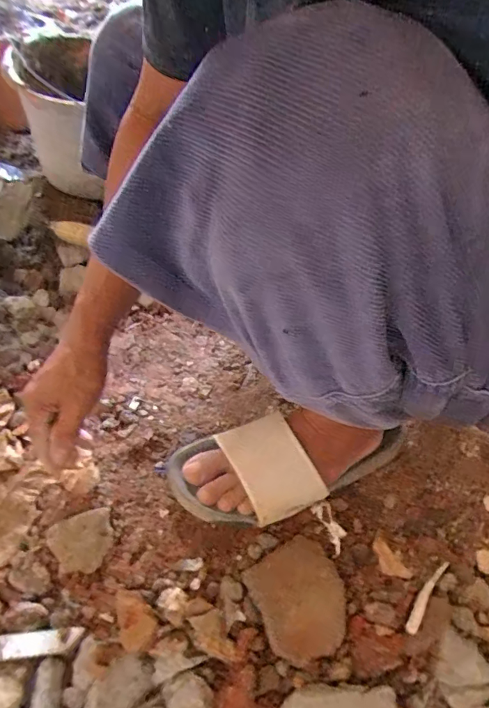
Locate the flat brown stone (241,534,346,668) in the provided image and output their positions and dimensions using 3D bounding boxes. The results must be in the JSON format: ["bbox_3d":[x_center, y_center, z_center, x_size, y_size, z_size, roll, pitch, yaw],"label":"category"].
[{"bbox_3d":[0.052,0.223,0.411,0.083,0.013,0.094,-15,51,-20],"label":"flat brown stone"}]

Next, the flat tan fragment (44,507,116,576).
[{"bbox_3d":[-0.158,0.182,0.434,0.060,0.005,0.054,-14,51,-20],"label":"flat tan fragment"}]

